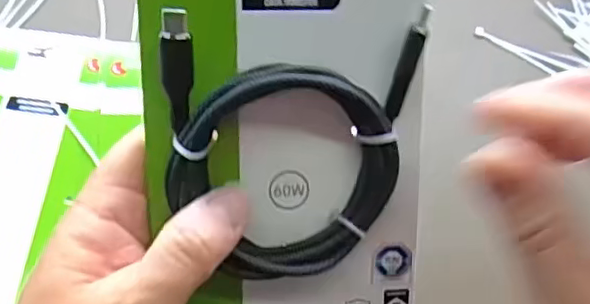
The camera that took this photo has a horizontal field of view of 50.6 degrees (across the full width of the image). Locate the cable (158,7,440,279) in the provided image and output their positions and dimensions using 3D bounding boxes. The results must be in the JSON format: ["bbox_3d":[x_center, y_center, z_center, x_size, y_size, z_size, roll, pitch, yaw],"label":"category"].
[{"bbox_3d":[0.001,-0.001,0.216,0.088,0.014,0.091,-2,103,-7],"label":"cable"}]

